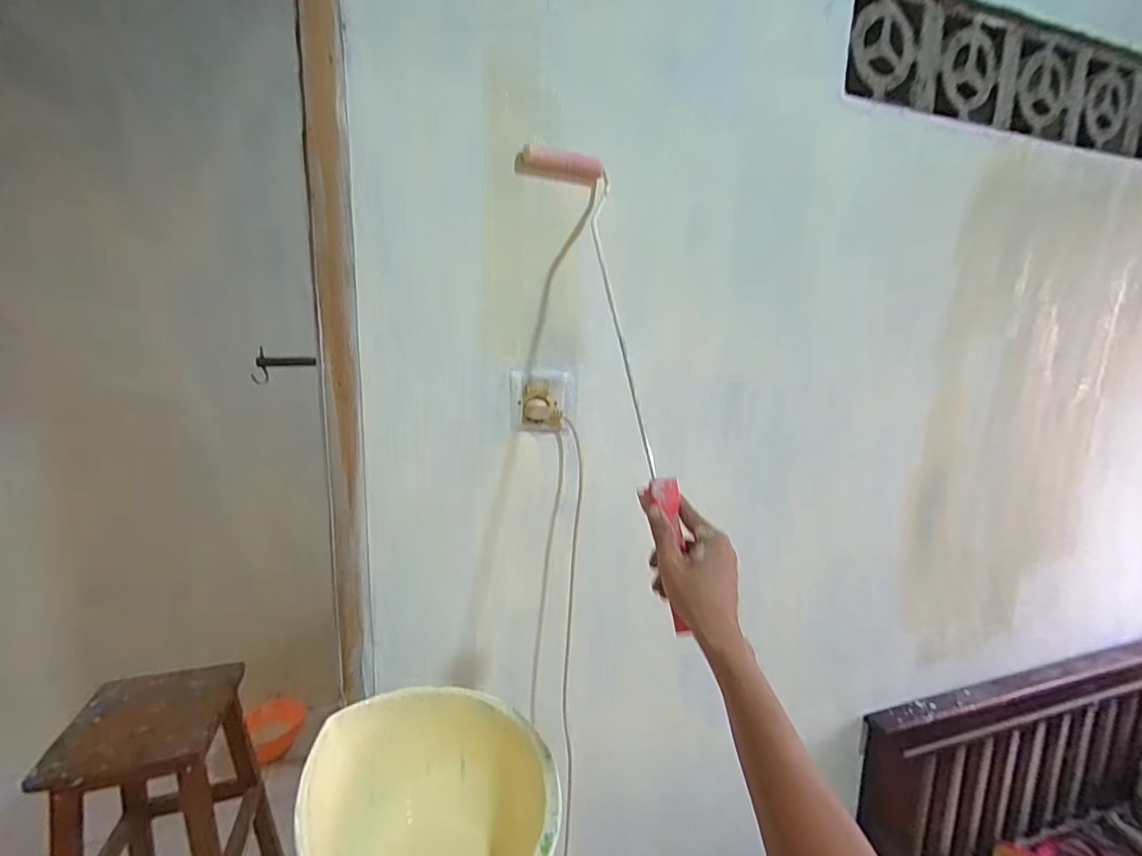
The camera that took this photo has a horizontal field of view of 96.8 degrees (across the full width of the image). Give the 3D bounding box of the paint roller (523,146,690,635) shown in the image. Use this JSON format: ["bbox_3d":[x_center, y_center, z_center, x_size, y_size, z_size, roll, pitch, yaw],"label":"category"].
[{"bbox_3d":[0.050,-0.089,0.557,0.106,0.588,0.030,-3,-24,-22],"label":"paint roller"}]

